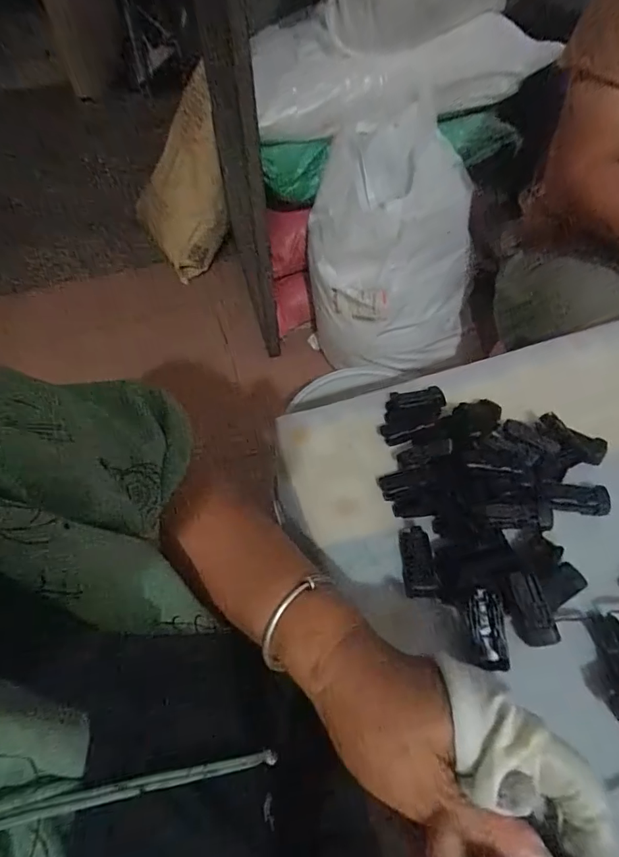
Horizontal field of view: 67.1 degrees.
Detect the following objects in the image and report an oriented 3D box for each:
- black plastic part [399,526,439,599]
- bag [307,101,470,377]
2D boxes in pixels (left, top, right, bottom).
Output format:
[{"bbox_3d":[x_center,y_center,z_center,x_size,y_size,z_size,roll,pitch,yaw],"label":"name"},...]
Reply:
[{"bbox_3d":[0.078,0.096,0.336,0.022,0.009,0.052,-1,52,4],"label":"black plastic part"},{"bbox_3d":[0.171,-0.395,1.016,0.333,0.403,0.316,-2,54,1],"label":"bag"}]

